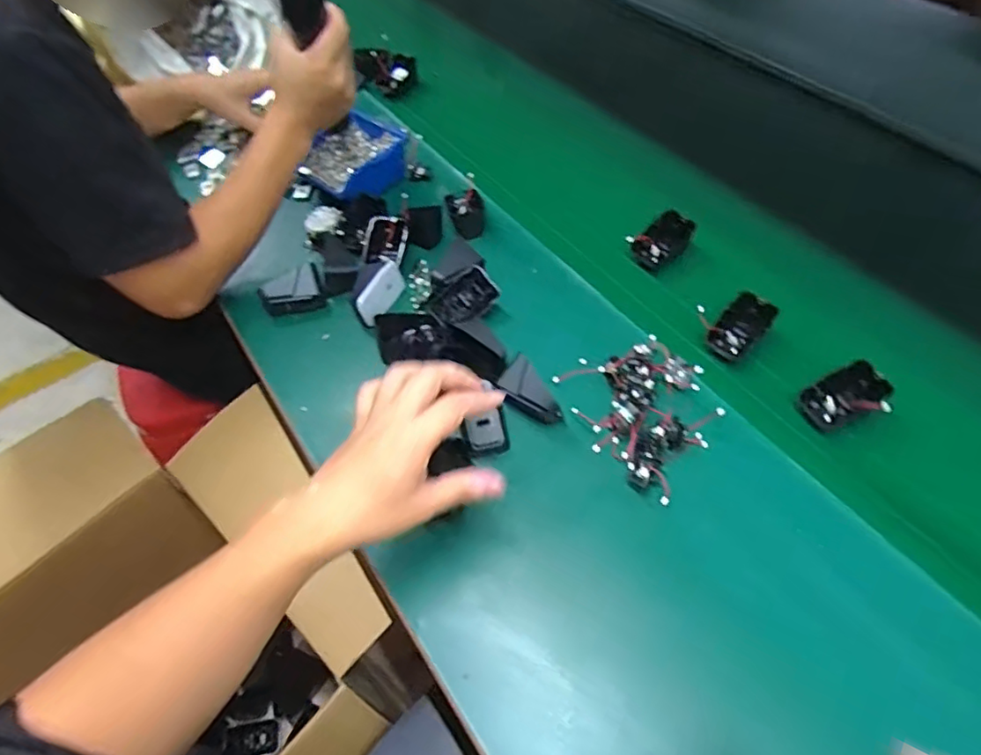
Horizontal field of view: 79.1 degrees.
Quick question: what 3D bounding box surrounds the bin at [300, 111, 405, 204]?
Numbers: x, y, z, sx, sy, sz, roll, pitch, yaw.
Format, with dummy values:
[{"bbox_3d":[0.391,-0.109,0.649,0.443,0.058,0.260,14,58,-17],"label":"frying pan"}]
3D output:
[{"bbox_3d":[-0.168,-0.277,0.765,0.091,0.045,0.124,32,63,24],"label":"bin"}]

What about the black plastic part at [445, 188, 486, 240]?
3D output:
[{"bbox_3d":[-0.028,-0.199,0.728,0.044,0.024,0.064,-10,55,-2],"label":"black plastic part"}]

